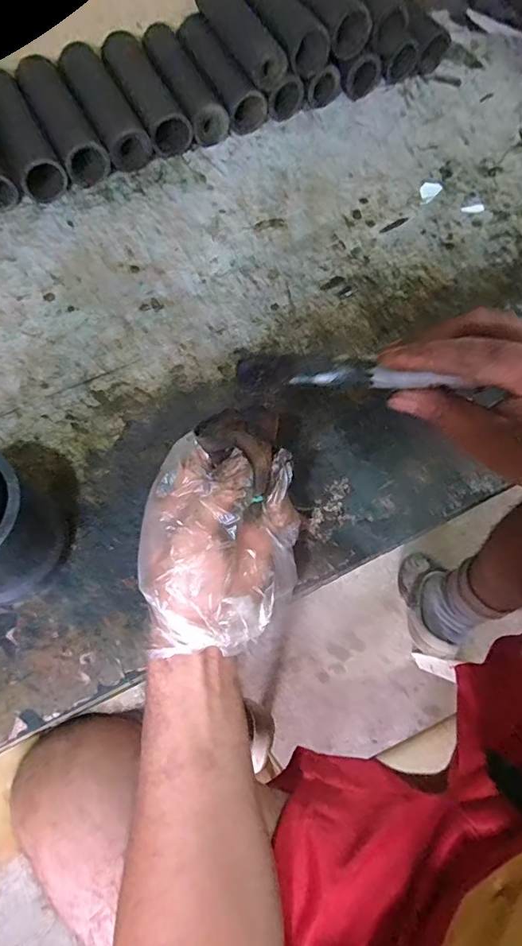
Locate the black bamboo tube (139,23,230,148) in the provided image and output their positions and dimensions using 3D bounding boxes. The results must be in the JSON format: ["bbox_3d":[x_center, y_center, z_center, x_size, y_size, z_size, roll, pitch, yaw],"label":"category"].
[{"bbox_3d":[-0.105,-0.518,0.635,0.054,0.052,0.177,-27,70,-12],"label":"black bamboo tube"}]

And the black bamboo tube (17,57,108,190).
[{"bbox_3d":[-0.251,-0.446,0.599,0.056,0.055,0.175,-28,70,-12],"label":"black bamboo tube"}]

